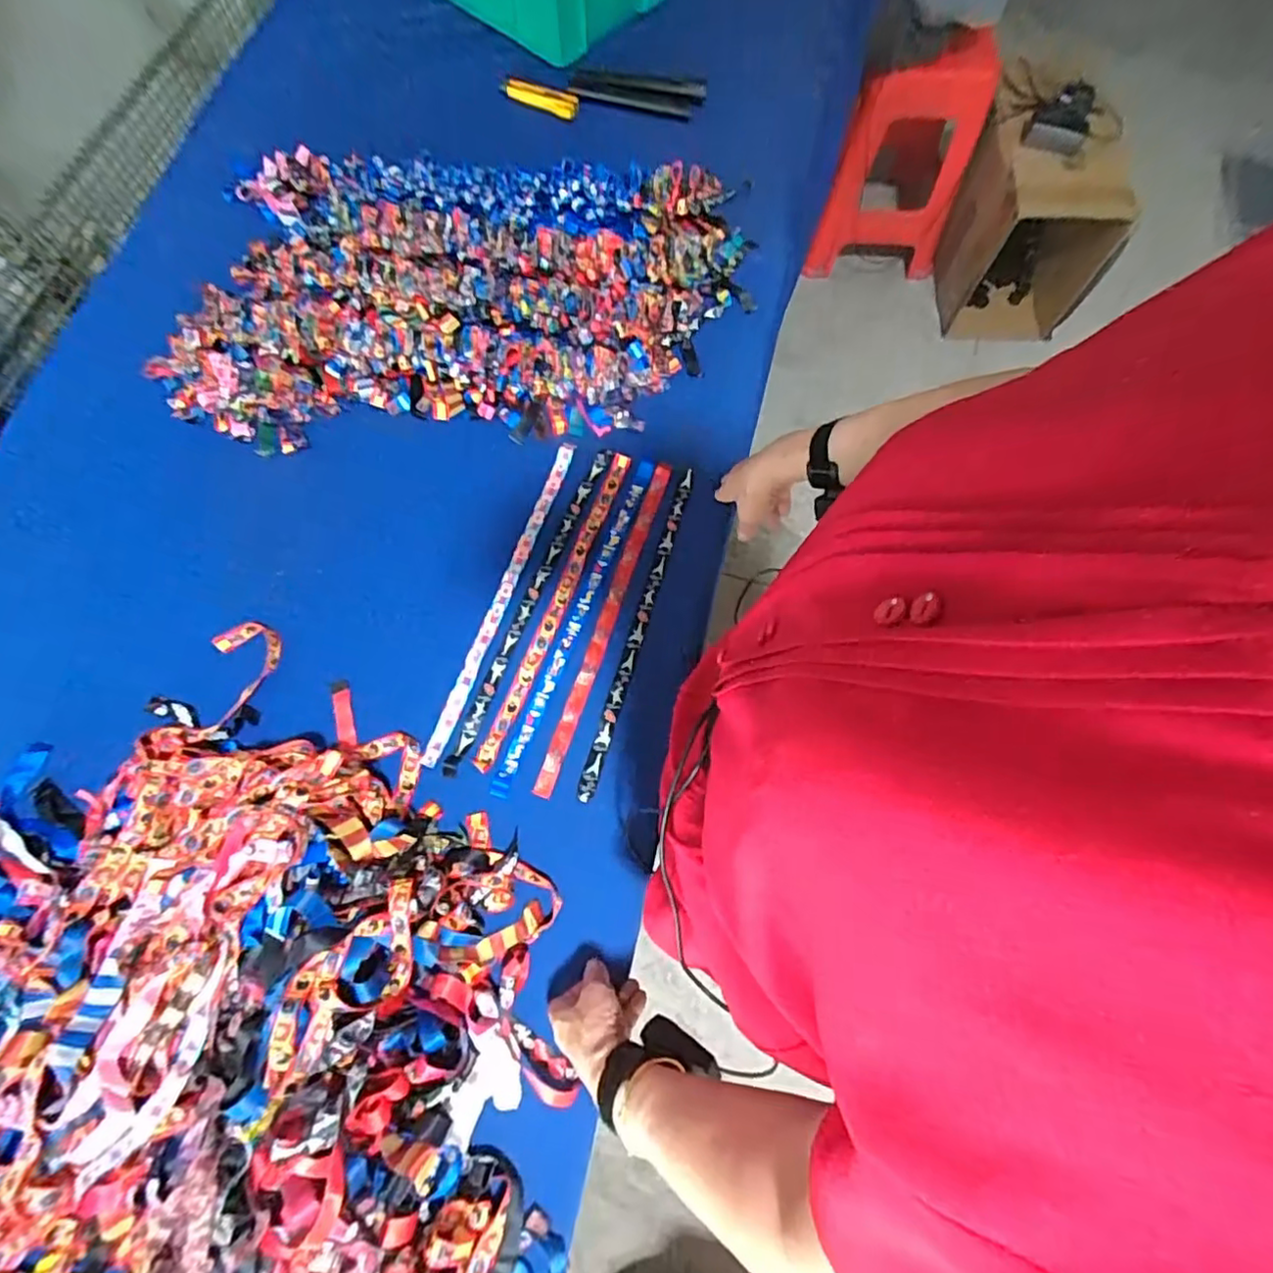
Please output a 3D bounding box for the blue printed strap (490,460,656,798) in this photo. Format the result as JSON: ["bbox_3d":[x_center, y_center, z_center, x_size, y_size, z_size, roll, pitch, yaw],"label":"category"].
[{"bbox_3d":[-0.071,-0.027,0.761,0.027,0.010,0.461,21,72,6],"label":"blue printed strap"}]

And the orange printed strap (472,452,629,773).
[{"bbox_3d":[-0.097,-0.046,0.765,0.024,0.010,0.437,21,73,2],"label":"orange printed strap"}]

